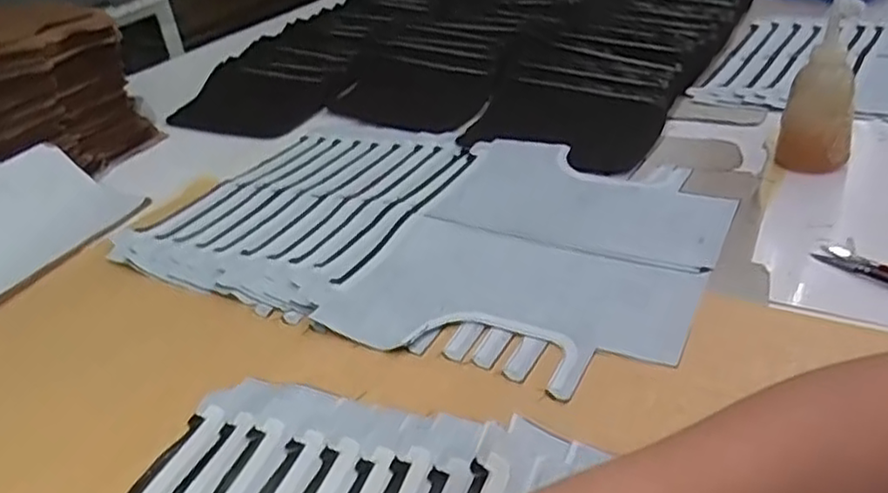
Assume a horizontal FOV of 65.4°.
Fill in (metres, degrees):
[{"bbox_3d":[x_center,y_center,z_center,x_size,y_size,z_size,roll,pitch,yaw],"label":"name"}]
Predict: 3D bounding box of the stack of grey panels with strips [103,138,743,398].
[{"bbox_3d":[-0.034,-0.031,0.705,0.575,0.012,0.345,11,36,27],"label":"stack of grey panels with strips"}]

